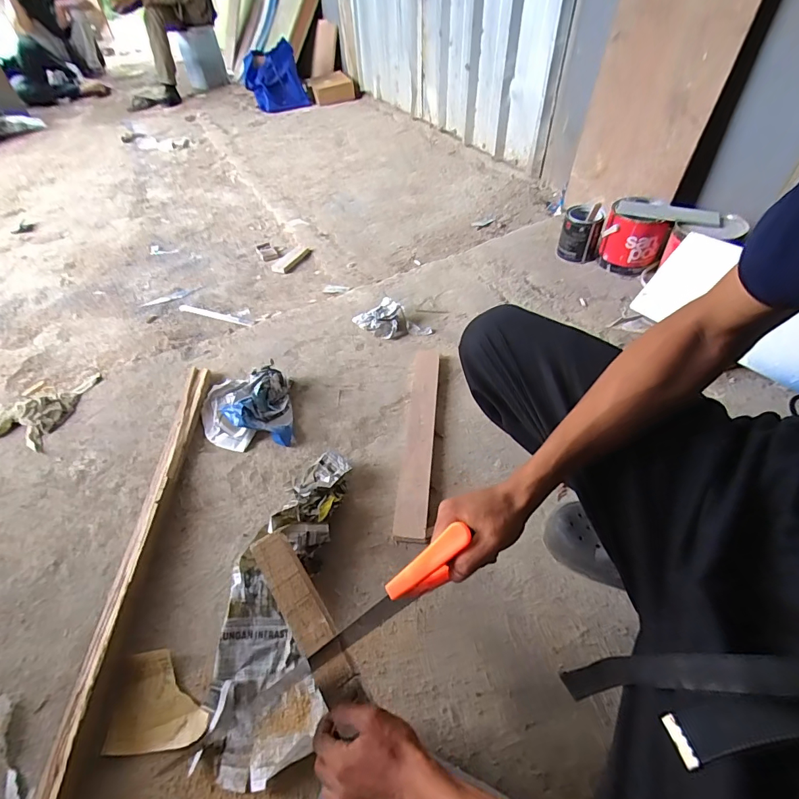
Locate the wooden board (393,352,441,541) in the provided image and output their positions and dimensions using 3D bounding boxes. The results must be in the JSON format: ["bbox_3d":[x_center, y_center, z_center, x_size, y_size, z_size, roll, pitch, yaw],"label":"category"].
[{"bbox_3d":[0.043,0.061,0.843,0.056,0.015,0.474,3,49,6],"label":"wooden board"}]

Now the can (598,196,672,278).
[{"bbox_3d":[0.670,-0.467,1.179,0.163,0.162,0.165,20,53,20],"label":"can"}]

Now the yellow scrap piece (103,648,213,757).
[{"bbox_3d":[-0.325,0.411,0.566,0.124,0.014,0.112,-5,49,-1],"label":"yellow scrap piece"}]

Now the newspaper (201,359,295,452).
[{"bbox_3d":[-0.338,0.008,0.889,0.195,0.079,0.210,-10,49,-5],"label":"newspaper"}]

